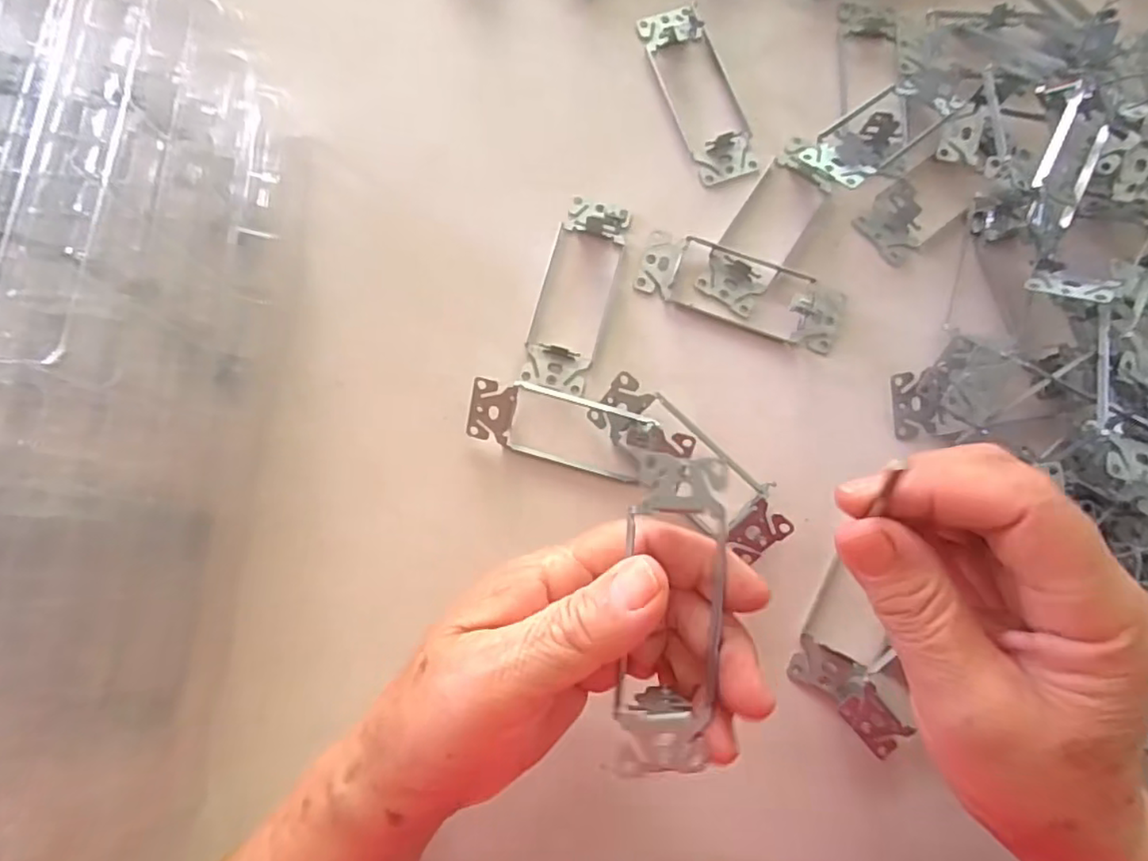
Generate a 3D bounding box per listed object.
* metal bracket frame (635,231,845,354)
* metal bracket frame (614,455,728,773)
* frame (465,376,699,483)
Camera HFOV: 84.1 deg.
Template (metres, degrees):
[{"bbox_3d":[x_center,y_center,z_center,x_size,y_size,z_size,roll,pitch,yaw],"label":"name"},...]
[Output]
[{"bbox_3d":[0.087,-0.074,0.326,0.107,0.017,0.037,19,81,2],"label":"metal bracket frame"},{"bbox_3d":[0.035,0.062,0.224,0.034,0.015,0.108,6,75,0],"label":"metal bracket frame"},{"bbox_3d":[0.003,0.000,0.311,0.106,0.018,0.035,17,119,2],"label":"frame"}]

